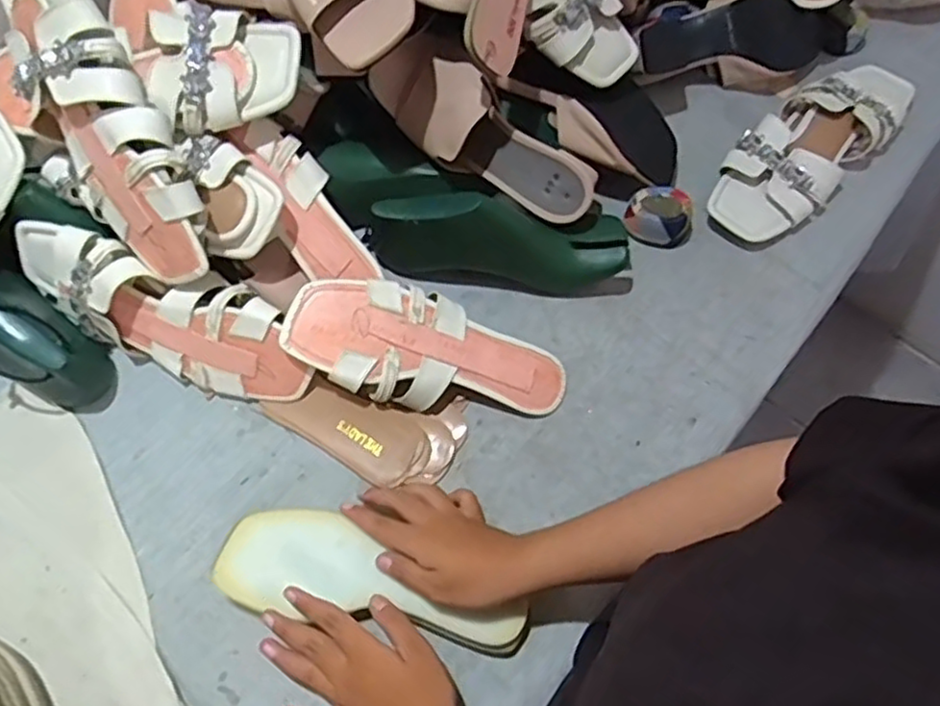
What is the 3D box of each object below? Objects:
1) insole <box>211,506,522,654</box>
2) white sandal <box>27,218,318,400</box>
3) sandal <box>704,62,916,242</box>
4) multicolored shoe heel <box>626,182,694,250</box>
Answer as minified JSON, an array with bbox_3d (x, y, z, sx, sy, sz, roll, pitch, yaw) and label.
[{"bbox_3d":[-0.074,0.181,0.536,0.234,0.017,0.080,20,66,4],"label":"insole"},{"bbox_3d":[-0.265,-0.035,0.618,0.273,0.093,0.082,17,66,7],"label":"white sandal"},{"bbox_3d":[0.363,-0.220,0.743,0.289,0.058,0.103,-41,72,-18],"label":"sandal"},{"bbox_3d":[0.191,-0.136,0.702,0.066,0.040,0.062,35,69,14],"label":"multicolored shoe heel"}]

